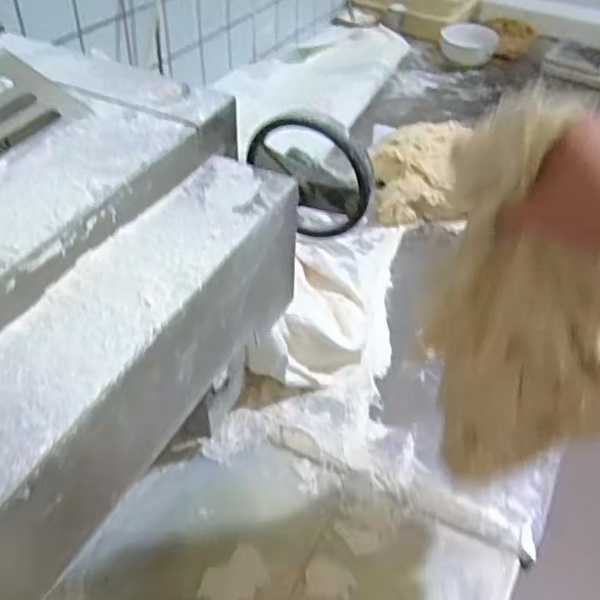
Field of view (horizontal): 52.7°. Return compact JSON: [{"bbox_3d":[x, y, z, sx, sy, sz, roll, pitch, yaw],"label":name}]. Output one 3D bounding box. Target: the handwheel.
[{"bbox_3d":[0.005,-0.100,0.521,0.113,0.109,0.037,16,46,14],"label":"handwheel"}]

